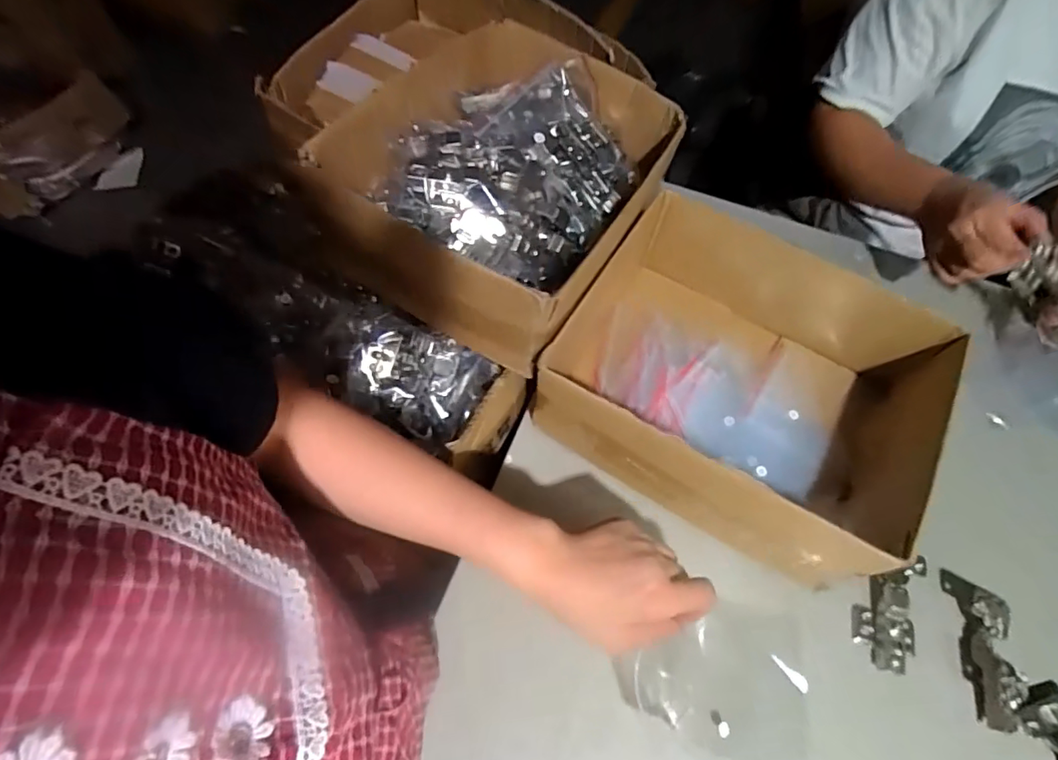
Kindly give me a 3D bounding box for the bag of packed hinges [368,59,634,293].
[{"bbox_3d":[-0.012,-0.222,0.546,0.218,0.081,0.241,27,65,12],"label":"bag of packed hinges"}]

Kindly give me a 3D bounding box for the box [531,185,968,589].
[{"bbox_3d":[0.200,-0.001,0.517,0.317,0.112,0.268,29,65,13],"label":"box"}]

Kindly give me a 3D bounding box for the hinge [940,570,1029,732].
[{"bbox_3d":[0.401,0.231,0.462,0.039,0.028,0.120,4,62,0],"label":"hinge"}]

